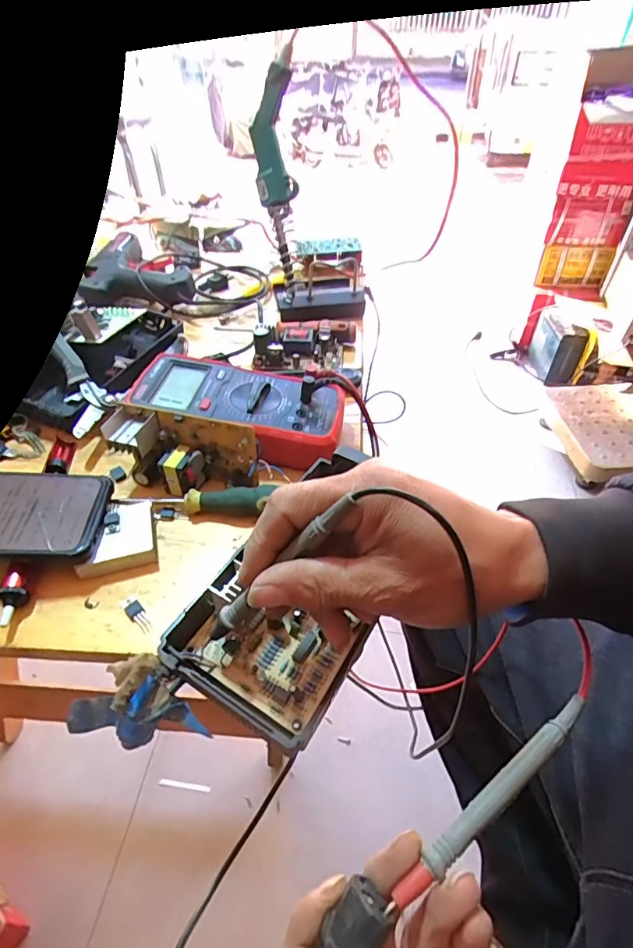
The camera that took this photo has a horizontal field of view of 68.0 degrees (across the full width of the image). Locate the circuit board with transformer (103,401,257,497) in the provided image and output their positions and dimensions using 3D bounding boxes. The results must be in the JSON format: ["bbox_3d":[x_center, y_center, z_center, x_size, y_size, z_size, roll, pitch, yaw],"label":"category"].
[{"bbox_3d":[-0.108,-0.016,0.373,0.111,0.056,0.036,10,46,11],"label":"circuit board with transformer"}]

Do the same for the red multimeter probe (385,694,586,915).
[{"bbox_3d":[0.084,0.149,0.218,0.127,0.007,0.010,-34,53,-18],"label":"red multimeter probe"}]

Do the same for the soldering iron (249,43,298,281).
[{"bbox_3d":[-0.045,-0.326,0.507,0.043,0.206,0.027,-3,16,-2],"label":"soldering iron"}]

